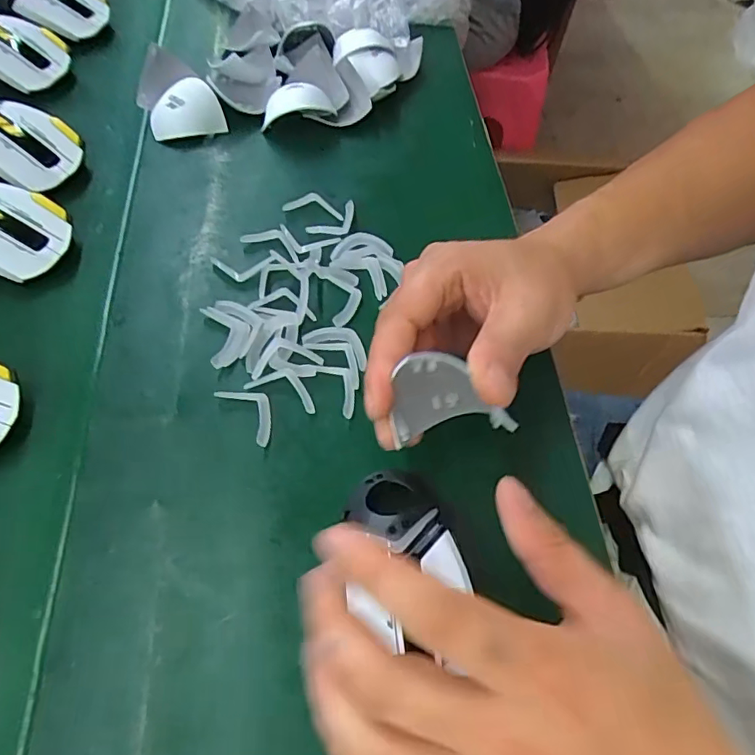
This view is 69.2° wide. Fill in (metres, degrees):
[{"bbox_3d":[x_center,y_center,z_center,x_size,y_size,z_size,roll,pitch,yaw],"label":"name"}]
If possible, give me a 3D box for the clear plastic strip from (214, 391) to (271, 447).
[{"bbox_3d":[-0.076,0.020,0.336,0.024,0.004,0.046,-37,68,-23],"label":"clear plastic strip"}]

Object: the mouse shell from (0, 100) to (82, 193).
[{"bbox_3d":[-0.270,-0.179,0.418,0.076,0.021,0.060,39,72,-11],"label":"mouse shell"}]

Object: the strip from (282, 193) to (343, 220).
[{"bbox_3d":[-0.050,-0.135,0.430,0.045,0.010,0.020,3,59,-1],"label":"strip"}]

